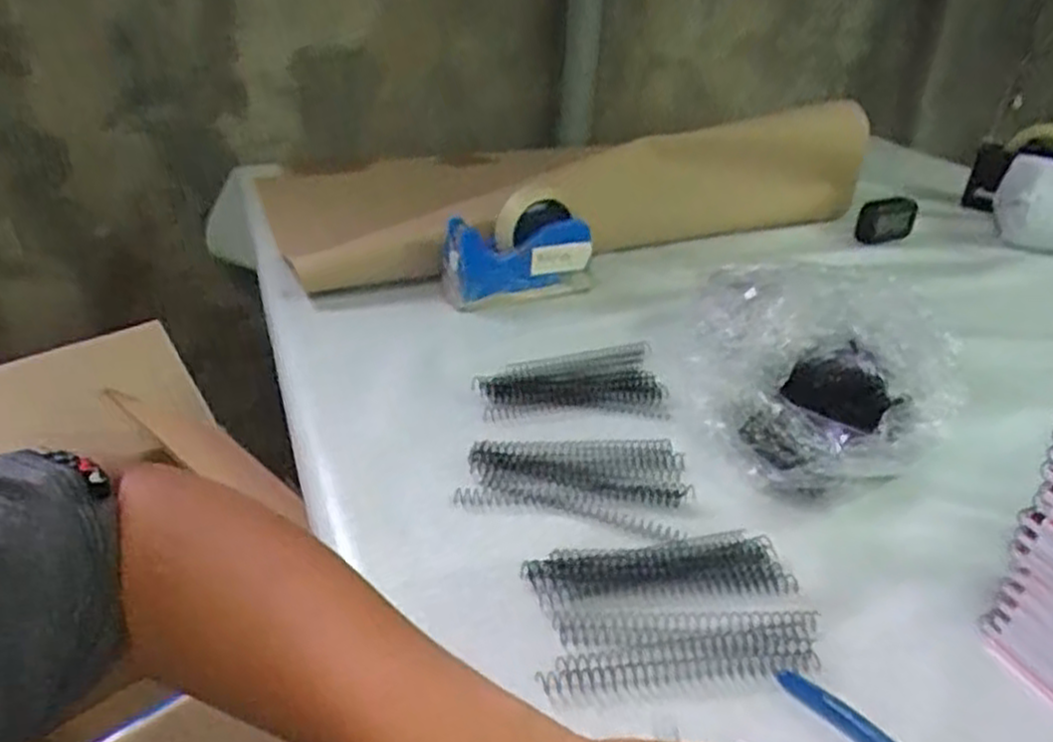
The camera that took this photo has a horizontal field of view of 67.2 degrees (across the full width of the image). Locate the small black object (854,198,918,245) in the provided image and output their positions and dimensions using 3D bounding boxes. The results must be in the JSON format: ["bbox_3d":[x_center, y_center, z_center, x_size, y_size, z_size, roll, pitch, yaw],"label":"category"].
[{"bbox_3d":[0.484,-0.201,1.059,0.096,0.057,0.024,-15,34,-27],"label":"small black object"}]

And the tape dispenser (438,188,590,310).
[{"bbox_3d":[-0.008,-0.121,0.845,0.164,0.101,0.045,-14,34,-21],"label":"tape dispenser"}]

